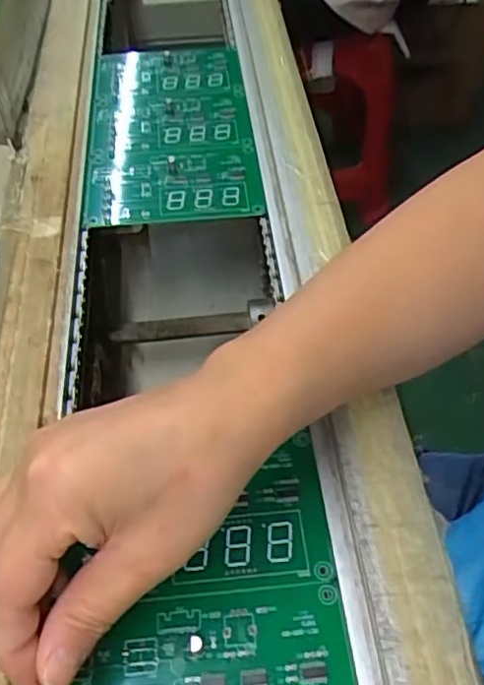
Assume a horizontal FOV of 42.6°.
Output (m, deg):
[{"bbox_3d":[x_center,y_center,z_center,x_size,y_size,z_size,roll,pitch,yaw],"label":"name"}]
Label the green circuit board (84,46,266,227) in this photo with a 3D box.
[{"bbox_3d":[-0.056,-0.172,0.483,0.120,0.009,0.222,-5,49,-2],"label":"green circuit board"}]

